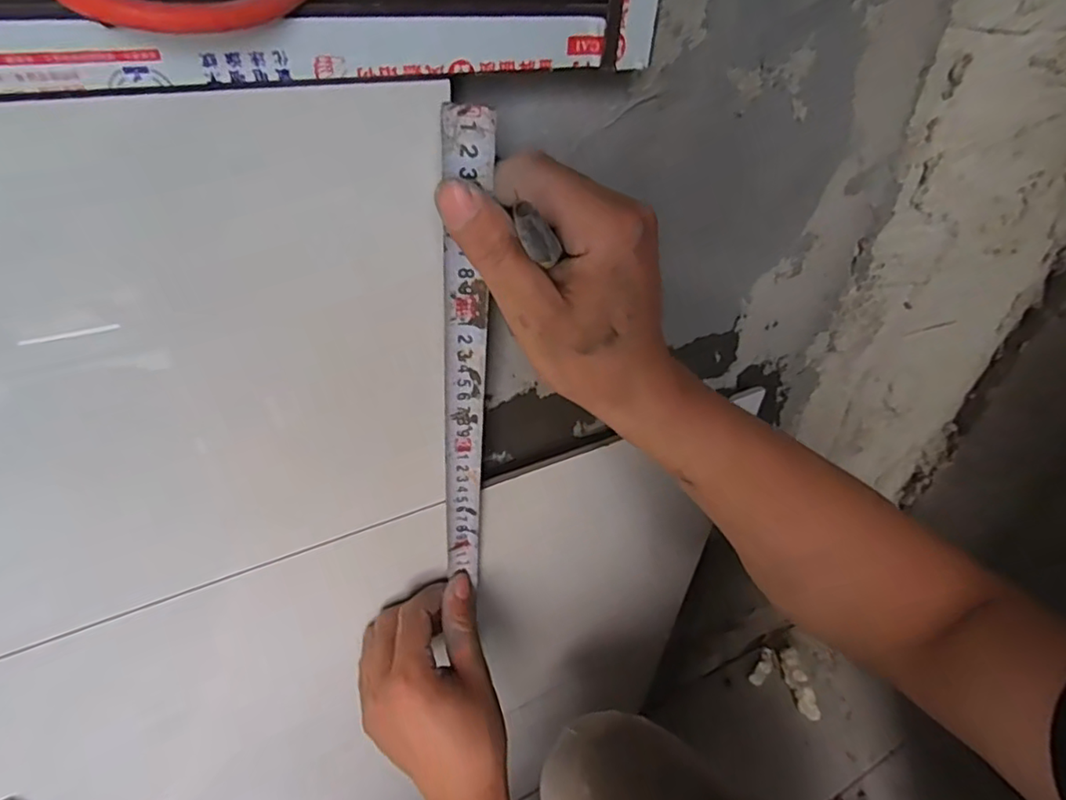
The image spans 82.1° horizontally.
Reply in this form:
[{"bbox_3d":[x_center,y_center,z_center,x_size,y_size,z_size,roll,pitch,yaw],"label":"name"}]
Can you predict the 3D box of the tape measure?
[{"bbox_3d":[-0.040,0.001,0.361,0.023,0.326,0.006,2,39,-5],"label":"tape measure"}]

